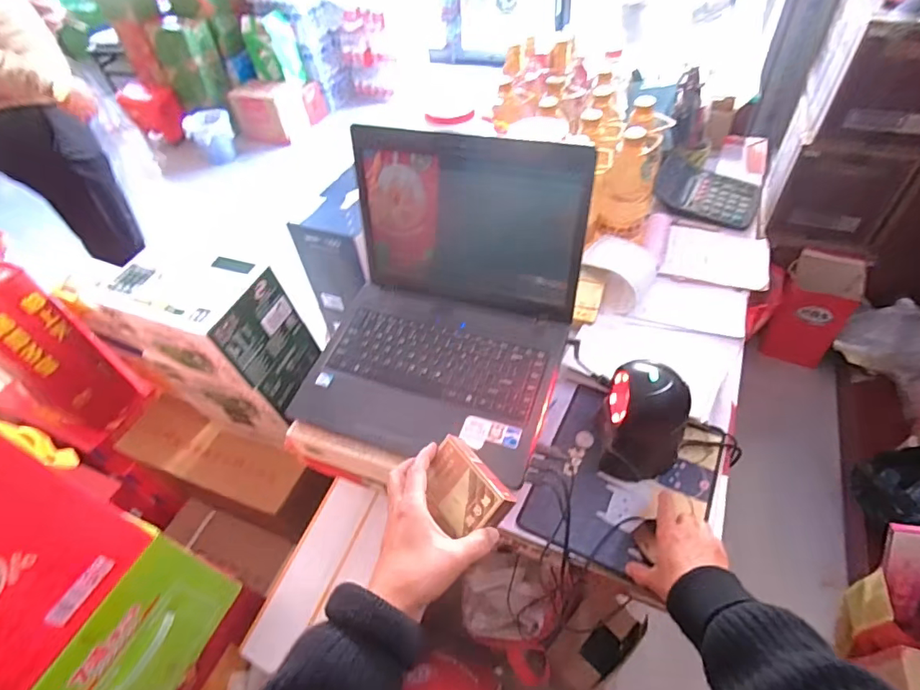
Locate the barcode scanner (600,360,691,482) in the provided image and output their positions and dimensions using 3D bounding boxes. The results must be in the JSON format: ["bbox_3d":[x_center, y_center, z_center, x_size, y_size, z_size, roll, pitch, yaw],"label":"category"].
[{"bbox_3d":[0.235,0.094,0.617,0.091,0.156,0.080,5,50,11],"label":"barcode scanner"}]

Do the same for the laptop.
[{"bbox_3d":[-0.025,-0.083,0.652,0.334,0.241,0.384,14,52,18],"label":"laptop"}]

